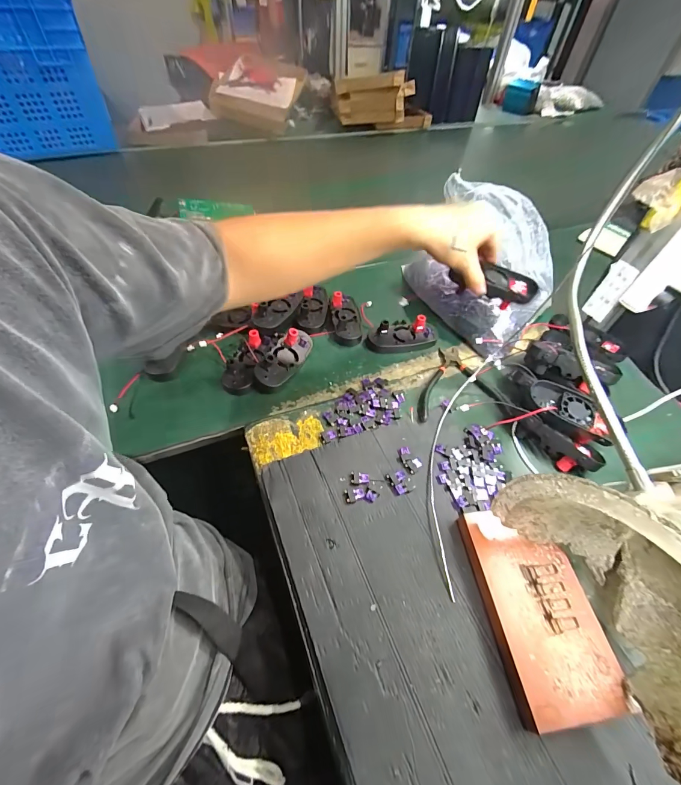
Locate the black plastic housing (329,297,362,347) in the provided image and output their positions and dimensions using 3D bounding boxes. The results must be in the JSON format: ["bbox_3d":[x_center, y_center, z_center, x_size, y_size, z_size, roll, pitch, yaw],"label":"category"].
[{"bbox_3d":[0.009,-0.123,0.561,0.050,0.024,0.099,3,52,-1],"label":"black plastic housing"}]

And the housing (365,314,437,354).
[{"bbox_3d":[0.096,-0.094,0.540,0.109,0.028,0.053,-10,53,-11],"label":"housing"}]

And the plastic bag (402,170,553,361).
[{"bbox_3d":[0.237,-0.213,0.558,0.190,0.162,0.249,-27,58,-21],"label":"plastic bag"}]

